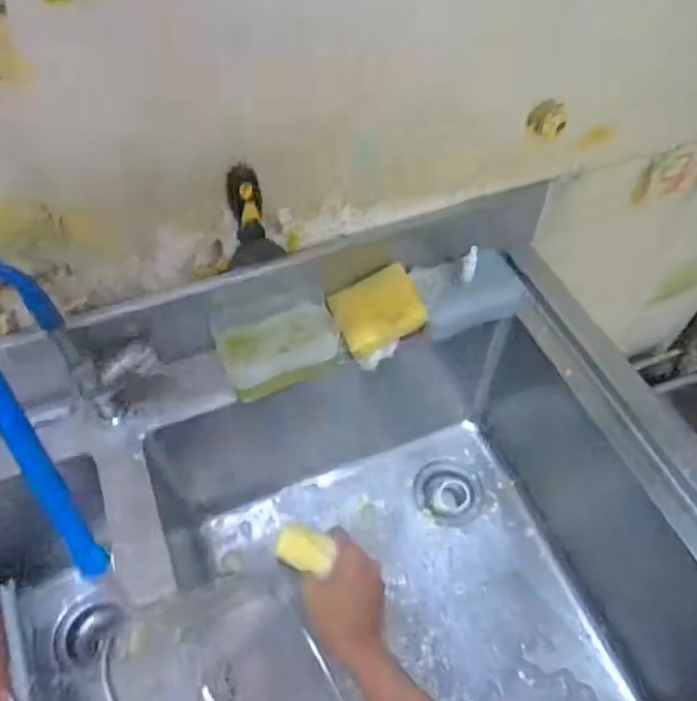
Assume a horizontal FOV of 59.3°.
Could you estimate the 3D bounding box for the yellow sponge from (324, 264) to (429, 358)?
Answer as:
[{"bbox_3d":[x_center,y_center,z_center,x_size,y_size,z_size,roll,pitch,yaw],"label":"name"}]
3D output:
[{"bbox_3d":[0.036,-0.051,0.757,0.104,0.020,0.087,-30,72,5],"label":"yellow sponge"}]

